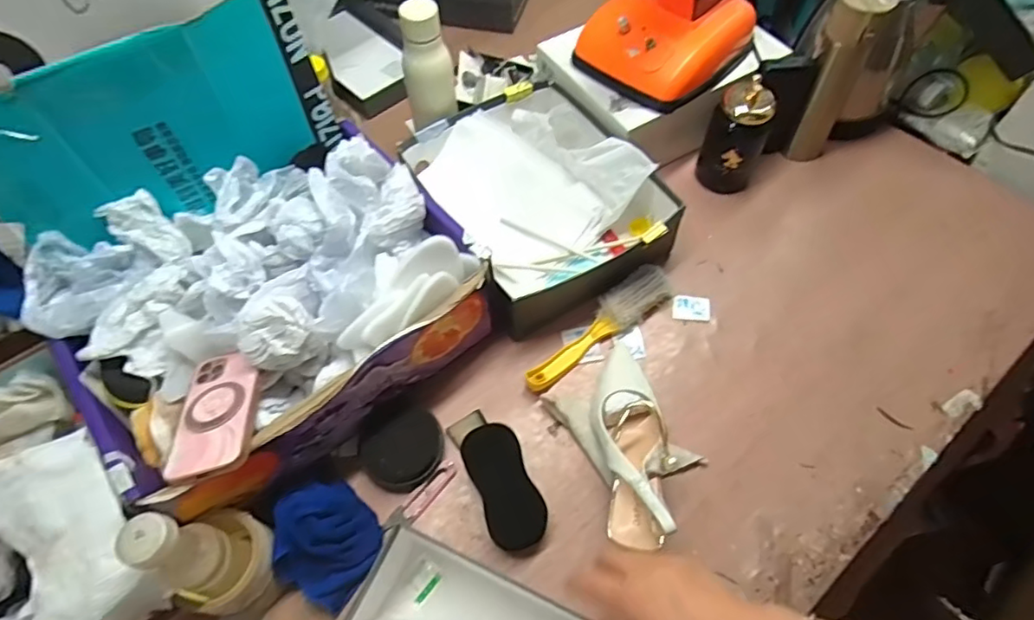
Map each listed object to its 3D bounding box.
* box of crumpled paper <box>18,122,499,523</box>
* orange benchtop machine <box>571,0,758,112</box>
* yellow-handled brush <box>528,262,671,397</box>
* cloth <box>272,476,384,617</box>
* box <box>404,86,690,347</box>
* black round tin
[{"bbox_3d":[-0.268,-0.011,0.643,0.377,0.172,0.299,-40,65,-20],"label":"box of crumpled paper"},{"bbox_3d":[0.196,-0.408,0.759,0.178,0.193,0.193,37,67,22],"label":"orange benchtop machine"},{"bbox_3d":[0.098,0.019,0.731,0.226,0.032,0.054,-32,63,-16],"label":"yellow-handled brush"},{"bbox_3d":[-0.193,0.229,0.599,0.099,0.055,0.109,24,63,16],"label":"cloth"},{"bbox_3d":[0.025,-0.150,0.800,0.257,0.098,0.321,-27,62,-14],"label":"box"},{"bbox_3d":[-0.123,0.152,0.657,0.087,0.020,0.084,-1,59,2],"label":"black round tin"}]

